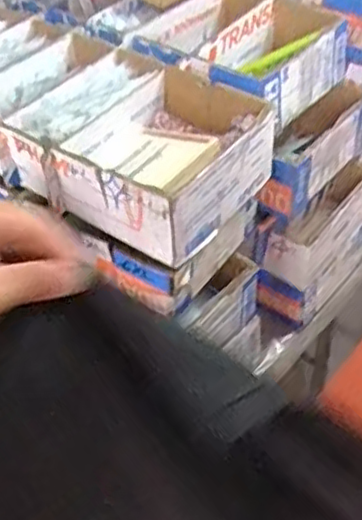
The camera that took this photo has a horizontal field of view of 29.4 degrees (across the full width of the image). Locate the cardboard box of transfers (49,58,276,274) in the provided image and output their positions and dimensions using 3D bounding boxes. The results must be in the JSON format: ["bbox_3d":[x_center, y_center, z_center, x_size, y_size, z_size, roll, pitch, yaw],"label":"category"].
[{"bbox_3d":[-0.011,-0.095,0.642,0.142,0.074,0.181,28,53,28],"label":"cardboard box of transfers"}]

